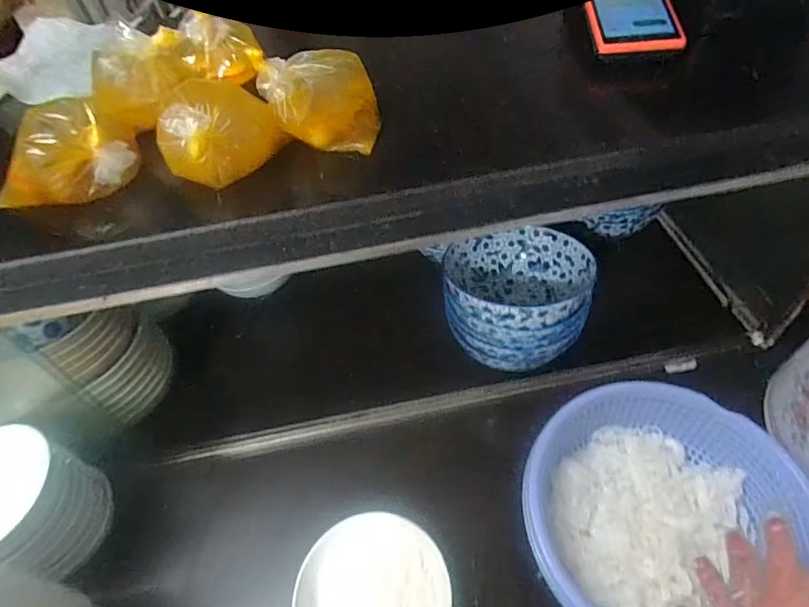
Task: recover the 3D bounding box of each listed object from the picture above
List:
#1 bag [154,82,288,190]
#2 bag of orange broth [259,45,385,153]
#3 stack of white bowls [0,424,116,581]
[{"bbox_3d":[-0.166,-0.155,0.438,0.098,0.067,0.052,-38,57,-22],"label":"bag"},{"bbox_3d":[-0.077,-0.190,0.459,0.098,0.072,0.073,3,52,9],"label":"bag of orange broth"},{"bbox_3d":[-0.447,0.226,0.572,0.161,0.120,0.137,12,54,15],"label":"stack of white bowls"}]

